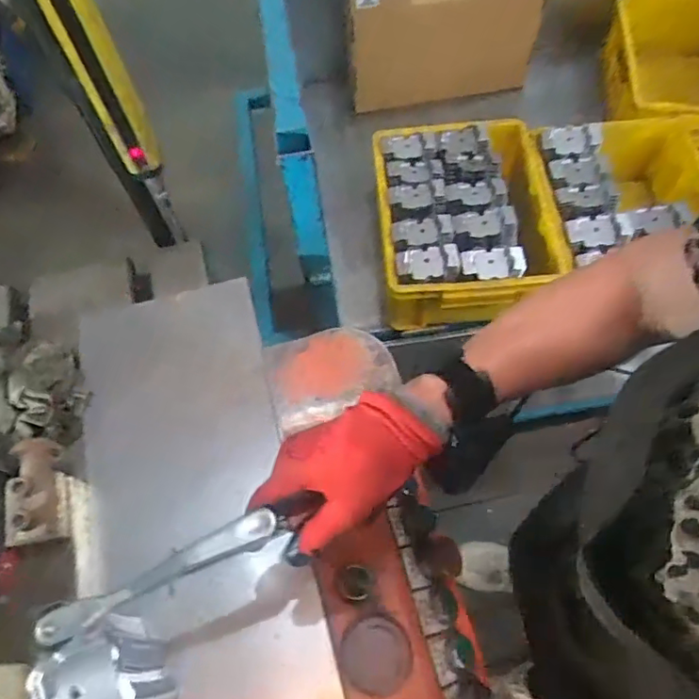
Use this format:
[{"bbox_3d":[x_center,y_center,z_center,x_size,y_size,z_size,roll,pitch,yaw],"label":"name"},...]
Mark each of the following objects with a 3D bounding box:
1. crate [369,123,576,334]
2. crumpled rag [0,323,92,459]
[{"bbox_3d":[0.184,-0.215,0.937,0.264,0.137,0.342,-5,62,1],"label":"crate"},{"bbox_3d":[-0.365,0.046,0.581,0.176,0.065,0.148,23,66,15],"label":"crumpled rag"}]

